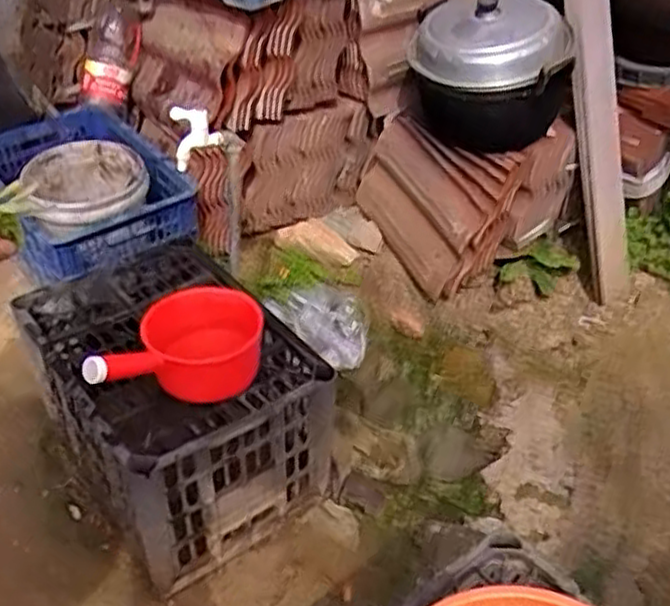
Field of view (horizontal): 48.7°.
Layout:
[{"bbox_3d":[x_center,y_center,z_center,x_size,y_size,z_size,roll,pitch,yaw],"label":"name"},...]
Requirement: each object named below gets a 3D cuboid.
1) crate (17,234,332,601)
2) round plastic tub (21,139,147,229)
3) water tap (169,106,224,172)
[{"bbox_3d":[-0.278,0.170,1.309,0.353,0.307,0.499,-26,42,-28],"label":"crate"},{"bbox_3d":[-0.565,-0.277,1.686,0.257,0.079,0.298,-17,39,-18],"label":"round plastic tub"},{"bbox_3d":[-0.228,-0.276,1.224,0.078,0.095,0.039,-8,37,-7],"label":"water tap"}]

